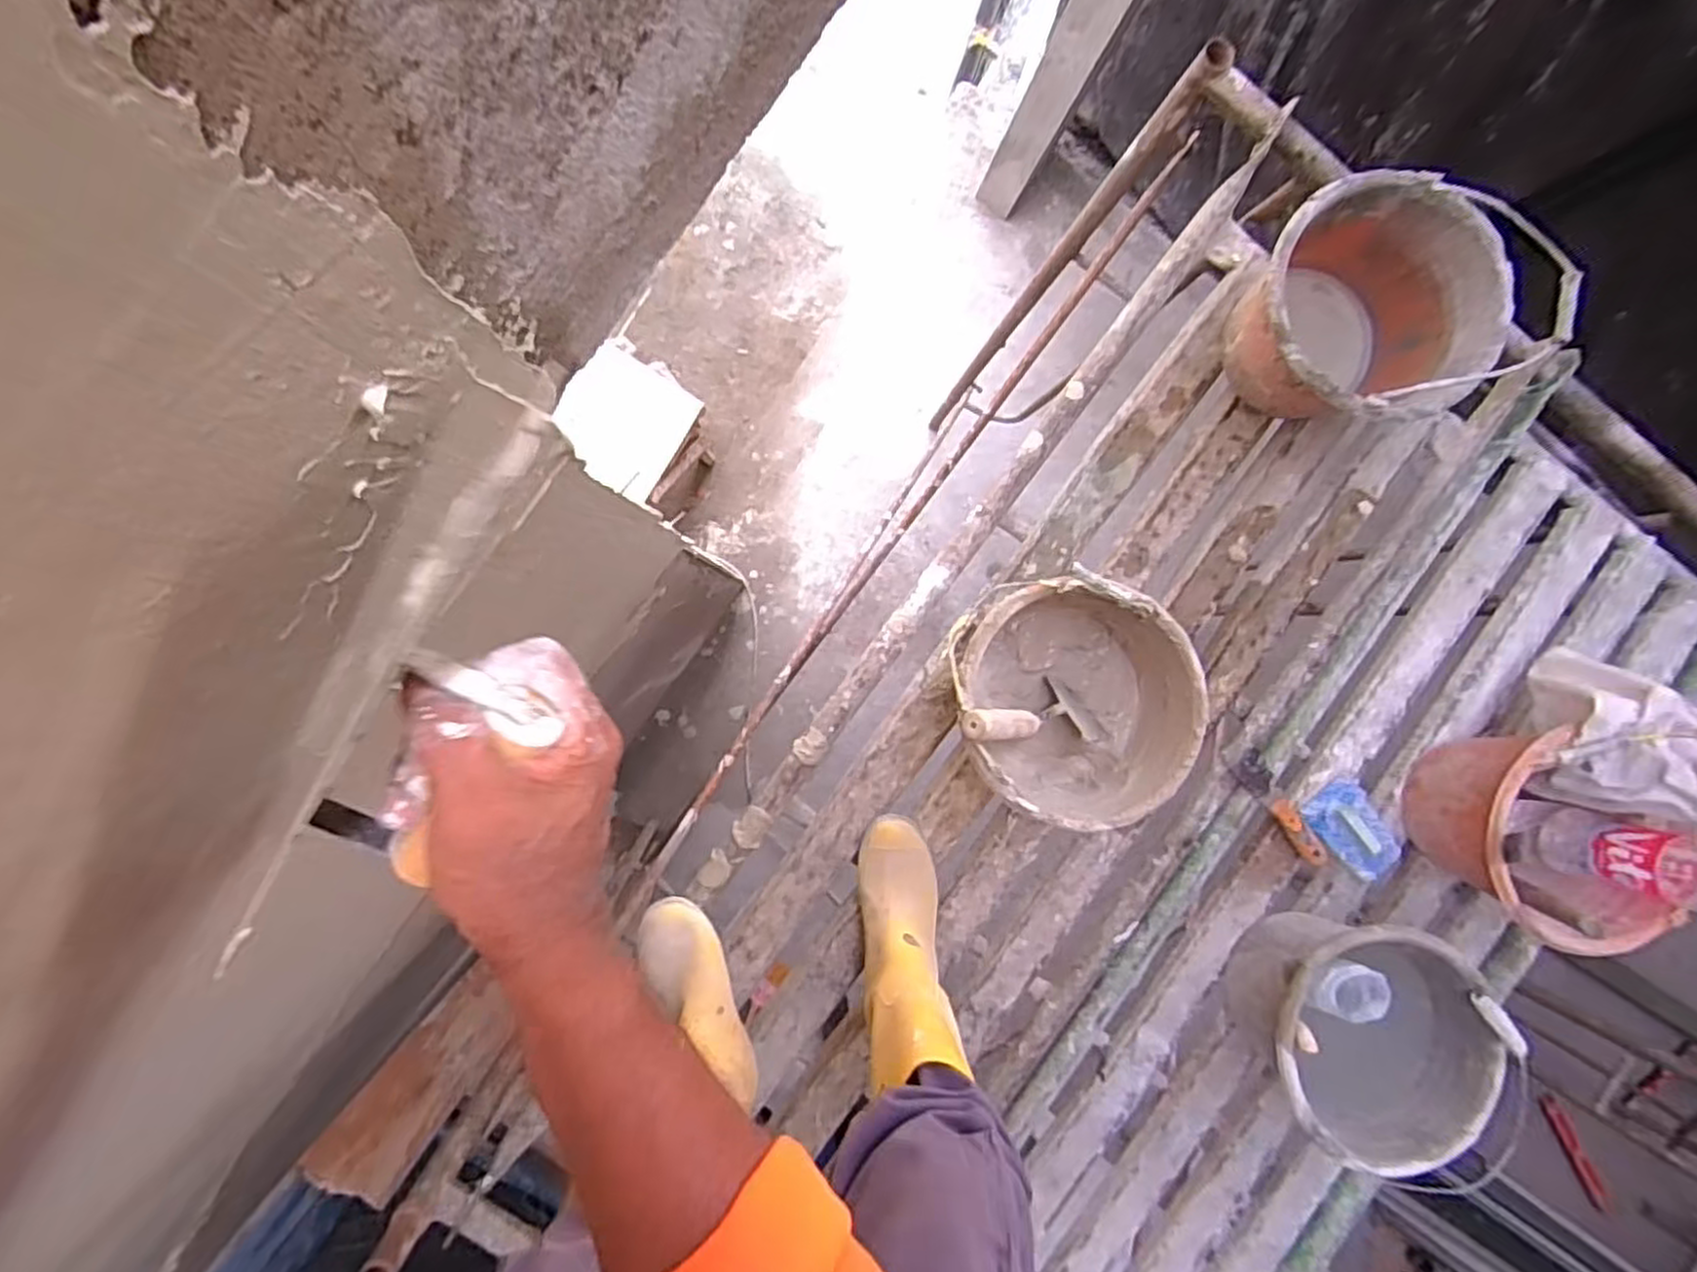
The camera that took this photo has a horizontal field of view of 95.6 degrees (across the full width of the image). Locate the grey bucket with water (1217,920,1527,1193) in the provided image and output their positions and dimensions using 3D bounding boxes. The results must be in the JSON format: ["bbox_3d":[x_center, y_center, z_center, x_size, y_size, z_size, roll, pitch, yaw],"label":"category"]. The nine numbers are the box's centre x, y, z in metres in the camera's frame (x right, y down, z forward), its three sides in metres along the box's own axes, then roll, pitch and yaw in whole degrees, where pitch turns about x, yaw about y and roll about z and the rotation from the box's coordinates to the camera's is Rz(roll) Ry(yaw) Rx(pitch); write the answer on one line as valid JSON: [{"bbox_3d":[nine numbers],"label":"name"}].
[{"bbox_3d":[0.624,0.483,0.982,0.273,0.209,0.254,33,89,-6],"label":"grey bucket with water"}]

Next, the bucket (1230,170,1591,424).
[{"bbox_3d":[0.608,-0.386,0.946,0.276,0.242,0.265,0,92,-6],"label":"bucket"}]

